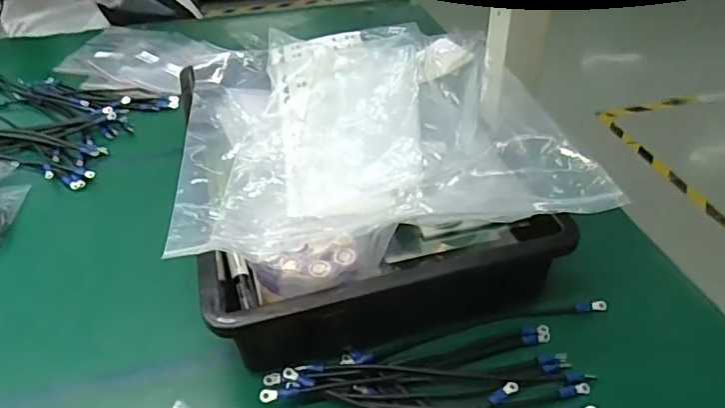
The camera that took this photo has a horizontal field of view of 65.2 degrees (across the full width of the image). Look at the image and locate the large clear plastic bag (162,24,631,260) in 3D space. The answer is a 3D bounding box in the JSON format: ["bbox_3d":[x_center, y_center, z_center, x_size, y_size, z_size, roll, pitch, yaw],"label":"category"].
[{"bbox_3d":[-0.004,-0.095,0.571,0.345,0.066,0.380,-7,39,-7],"label":"large clear plastic bag"}]

